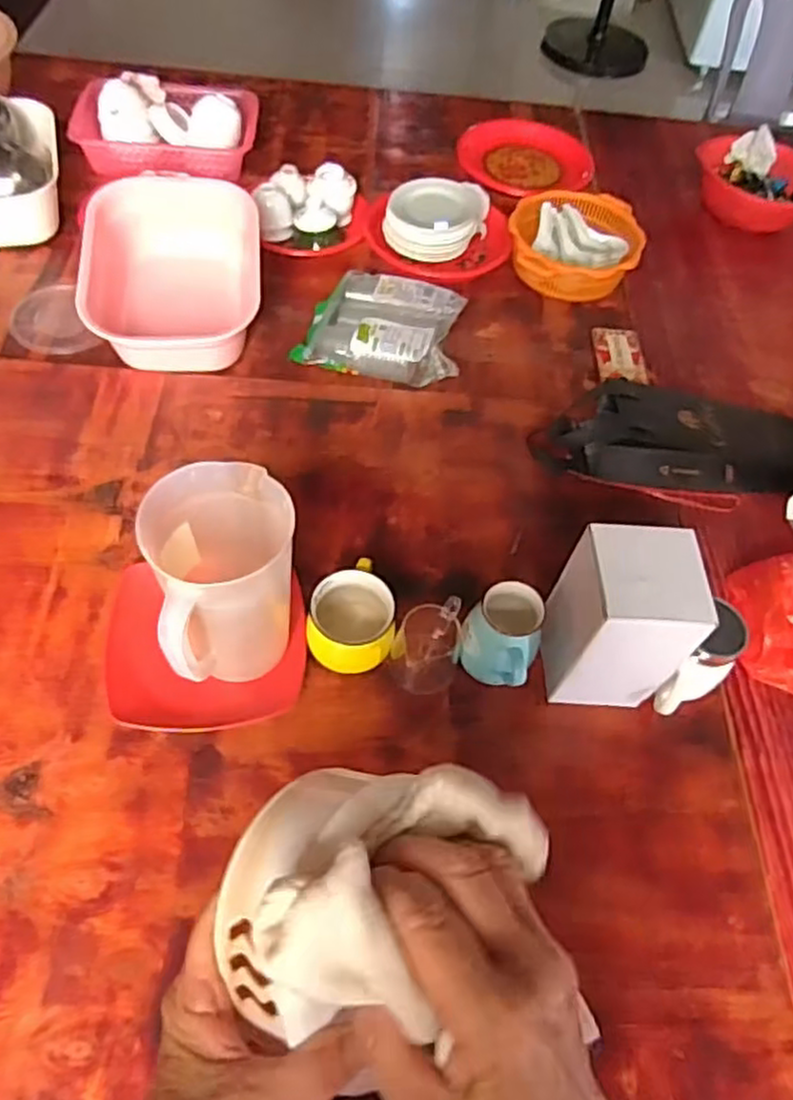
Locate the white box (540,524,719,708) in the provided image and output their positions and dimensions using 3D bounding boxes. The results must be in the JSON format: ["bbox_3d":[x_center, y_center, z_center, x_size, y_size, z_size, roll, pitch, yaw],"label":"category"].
[{"bbox_3d":[0.225,0.074,0.746,0.110,0.194,0.107,0,57,-6],"label":"white box"}]

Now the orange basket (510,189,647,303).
[{"bbox_3d":[0.289,-0.514,1.236,0.219,0.083,0.209,2,56,-4],"label":"orange basket"}]

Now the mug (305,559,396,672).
[{"bbox_3d":[-0.049,0.070,0.801,0.095,0.077,0.113,2,56,-4],"label":"mug"}]

